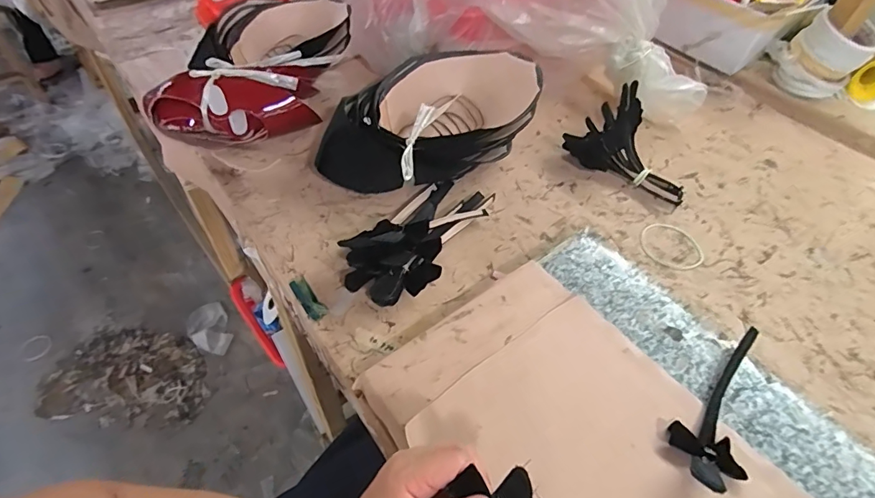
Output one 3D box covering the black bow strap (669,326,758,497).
[{"bbox_3d":[0.250,0.135,0.383,0.158,0.027,0.056,-33,59,-26],"label":"black bow strap"}]

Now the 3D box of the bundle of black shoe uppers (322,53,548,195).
[{"bbox_3d":[-0.012,-0.158,0.591,0.293,0.094,0.155,-26,57,-22],"label":"bundle of black shoe uppers"}]

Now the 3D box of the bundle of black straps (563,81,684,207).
[{"bbox_3d":[0.246,-0.127,0.584,0.075,0.089,0.157,-25,56,-22],"label":"bundle of black straps"}]

